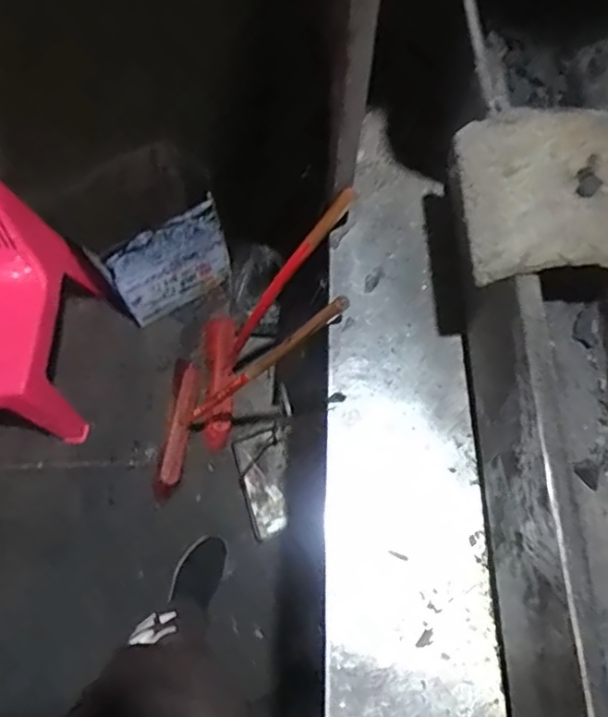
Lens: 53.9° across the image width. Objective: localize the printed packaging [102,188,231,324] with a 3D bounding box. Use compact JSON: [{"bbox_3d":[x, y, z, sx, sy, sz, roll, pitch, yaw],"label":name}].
[{"bbox_3d":[-0.324,-0.227,1.479,0.290,0.311,0.041,-32,72,-10],"label":"printed packaging"}]

